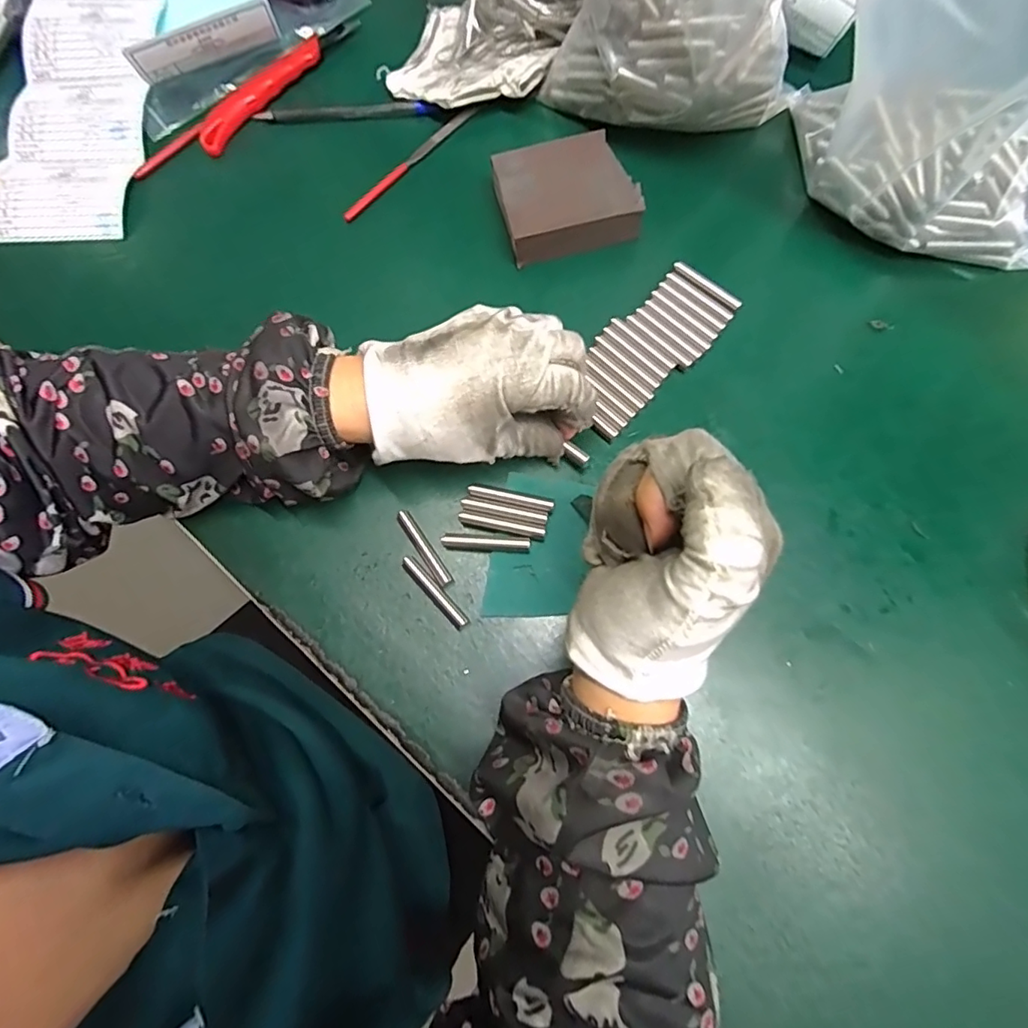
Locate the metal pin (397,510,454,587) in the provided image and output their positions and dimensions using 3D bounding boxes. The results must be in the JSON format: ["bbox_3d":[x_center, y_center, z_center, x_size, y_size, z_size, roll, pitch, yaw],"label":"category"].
[{"bbox_3d":[-0.049,0.019,0.295,0.008,0.007,0.048,-35,75,-7],"label":"metal pin"}]

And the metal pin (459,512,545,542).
[{"bbox_3d":[-0.006,0.007,0.290,0.047,0.006,0.007,13,75,7],"label":"metal pin"}]

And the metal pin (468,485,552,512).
[{"bbox_3d":[-0.002,-0.008,0.295,0.047,0.006,0.009,13,75,7],"label":"metal pin"}]

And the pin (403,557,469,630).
[{"bbox_3d":[-0.042,0.042,0.287,0.008,0.008,0.047,-43,76,-9],"label":"pin"}]

